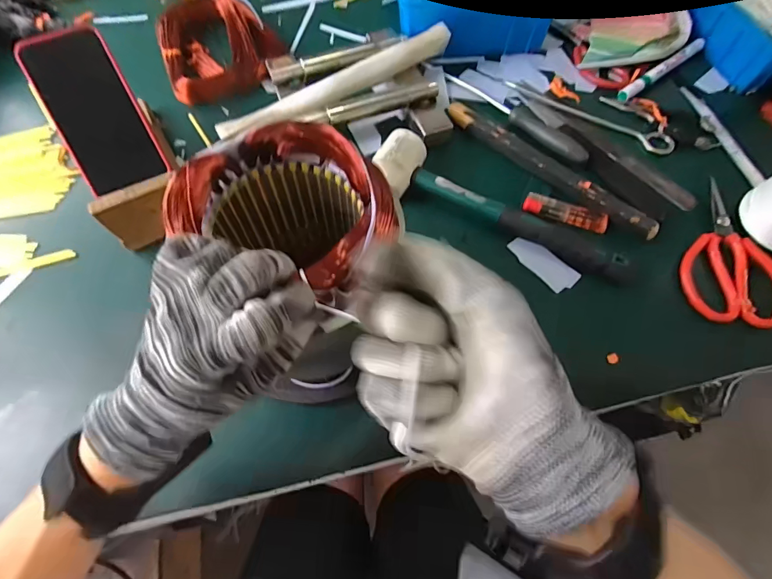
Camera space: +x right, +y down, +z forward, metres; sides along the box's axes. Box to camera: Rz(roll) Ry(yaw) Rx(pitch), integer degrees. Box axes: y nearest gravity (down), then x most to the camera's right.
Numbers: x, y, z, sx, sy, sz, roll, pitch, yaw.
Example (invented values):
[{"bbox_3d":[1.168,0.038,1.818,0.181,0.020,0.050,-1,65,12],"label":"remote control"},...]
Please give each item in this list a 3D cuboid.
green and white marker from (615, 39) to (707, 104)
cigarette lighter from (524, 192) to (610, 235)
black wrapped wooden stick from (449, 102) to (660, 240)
[{"bbox_3d":[0.348,-0.278,0.515,0.138,0.018,0.016,-32,68,-14],"label":"green and white marker"},{"bbox_3d":[0.190,-0.081,0.433,0.086,0.015,0.023,19,66,9],"label":"cigarette lighter"},{"bbox_3d":[0.173,-0.137,0.453,0.030,0.015,0.263,-42,71,-18],"label":"black wrapped wooden stick"}]

